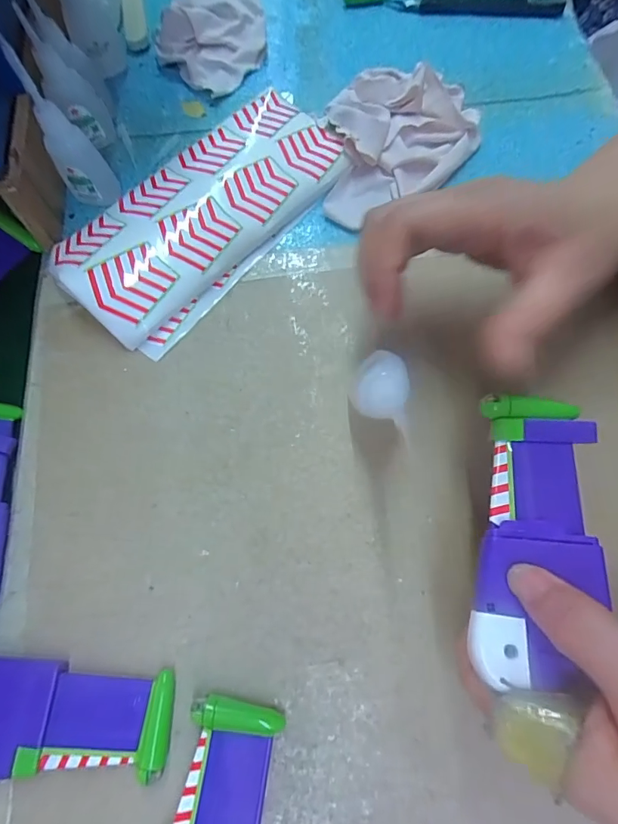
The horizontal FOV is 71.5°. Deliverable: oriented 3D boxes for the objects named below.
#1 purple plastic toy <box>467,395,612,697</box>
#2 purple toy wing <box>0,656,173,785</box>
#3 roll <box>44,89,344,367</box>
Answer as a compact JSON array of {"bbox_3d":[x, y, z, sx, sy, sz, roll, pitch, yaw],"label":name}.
[{"bbox_3d":[0.096,0.049,0.181,0.049,0.010,0.116,15,68,5],"label":"purple plastic toy"},{"bbox_3d":[-0.126,0.145,0.201,0.120,0.010,0.048,2,71,2],"label":"purple toy wing"},{"bbox_3d":[-0.069,-0.139,0.297,0.094,0.030,0.212,38,76,13],"label":"roll"}]

